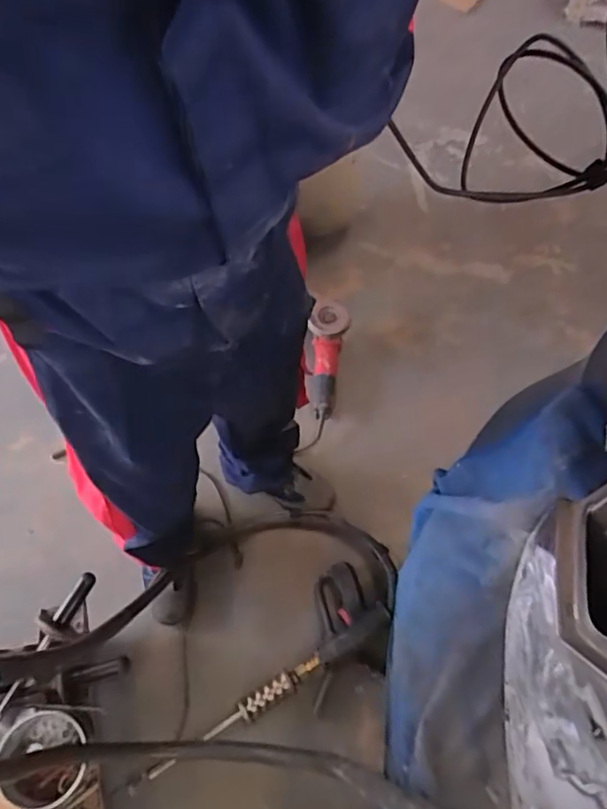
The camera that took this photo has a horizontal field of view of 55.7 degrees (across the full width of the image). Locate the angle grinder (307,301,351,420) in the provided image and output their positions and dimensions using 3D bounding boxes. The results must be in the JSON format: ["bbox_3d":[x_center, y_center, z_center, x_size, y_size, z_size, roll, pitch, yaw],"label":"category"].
[{"bbox_3d":[0.060,-0.110,1.409,0.093,0.087,0.302,5,80,3],"label":"angle grinder"}]

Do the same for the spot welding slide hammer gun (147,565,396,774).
[{"bbox_3d":[-0.055,0.506,1.096,0.544,0.046,0.154,-36,68,-16],"label":"spot welding slide hammer gun"}]

